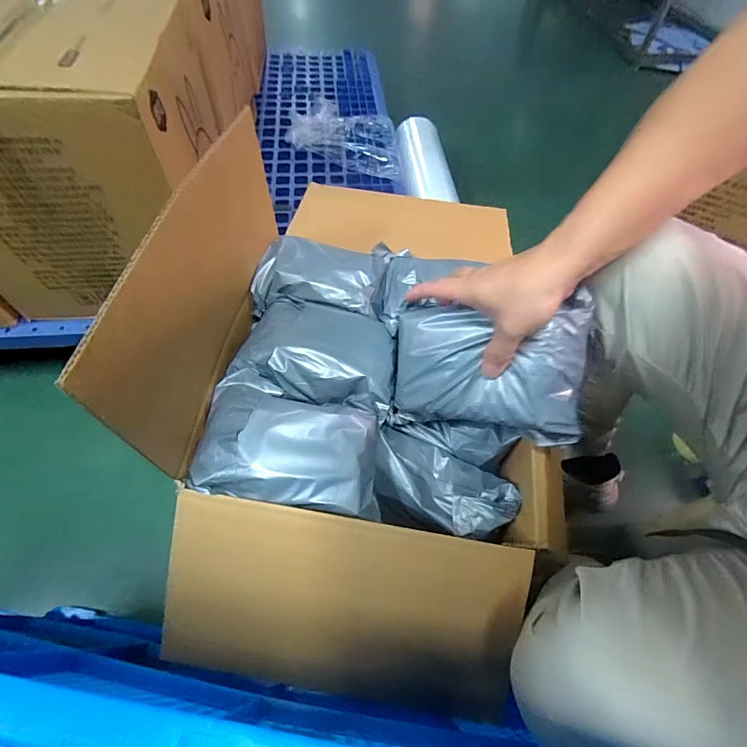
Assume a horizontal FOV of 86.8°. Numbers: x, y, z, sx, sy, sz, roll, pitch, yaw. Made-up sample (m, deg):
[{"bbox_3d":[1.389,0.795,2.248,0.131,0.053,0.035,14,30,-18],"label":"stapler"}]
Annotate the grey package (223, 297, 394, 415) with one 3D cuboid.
[{"bbox_3d":[-0.060,-0.030,0.467,0.174,0.047,0.122,9,57,2],"label":"grey package"}]

